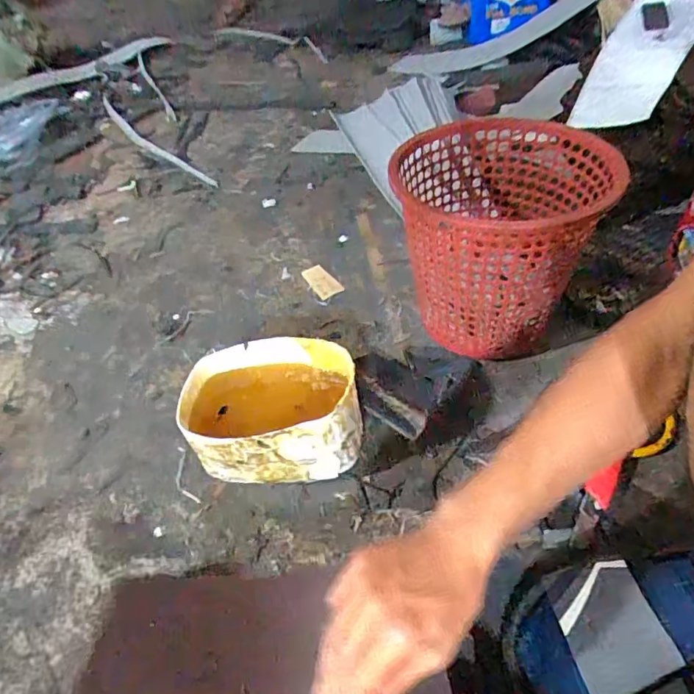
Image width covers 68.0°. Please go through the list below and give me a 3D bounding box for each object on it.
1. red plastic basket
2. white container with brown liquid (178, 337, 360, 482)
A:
[{"bbox_3d":[0.201,-0.135,0.681,0.219,0.238,0.233,-4,47,4],"label":"red plastic basket"},{"bbox_3d":[-0.081,0.083,0.607,0.190,0.128,0.134,-8,46,1],"label":"white container with brown liquid"}]

